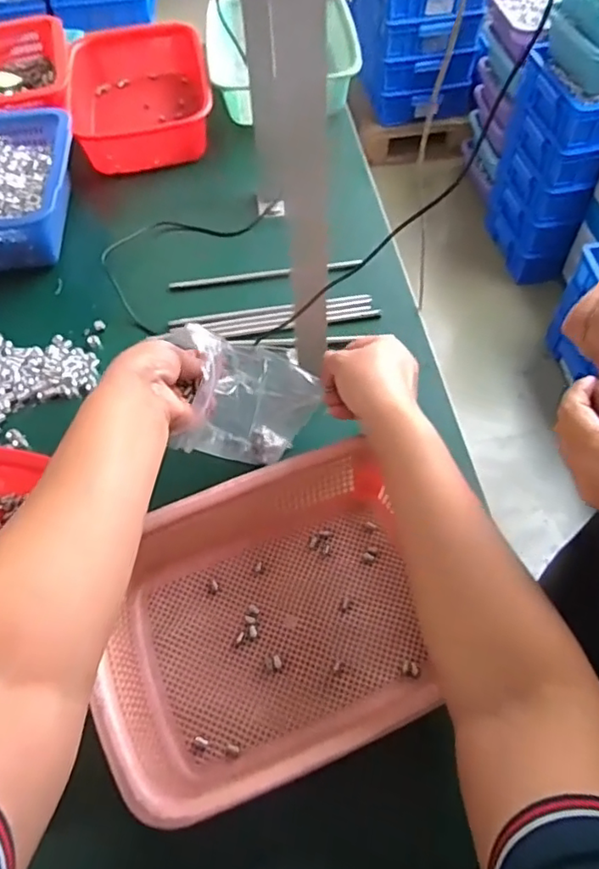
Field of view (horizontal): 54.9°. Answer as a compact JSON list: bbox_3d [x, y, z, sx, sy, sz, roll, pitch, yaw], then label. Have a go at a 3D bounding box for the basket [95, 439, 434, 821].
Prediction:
[{"bbox_3d":[-0.028,0.150,0.458,0.244,0.083,0.213,-23,60,-11],"label":"basket"}]

